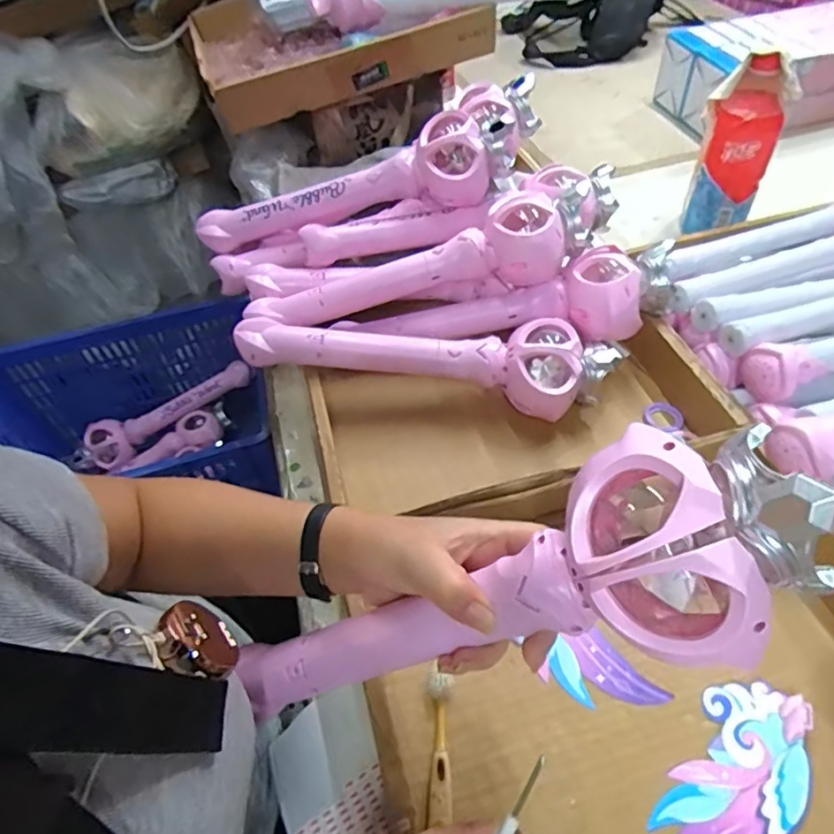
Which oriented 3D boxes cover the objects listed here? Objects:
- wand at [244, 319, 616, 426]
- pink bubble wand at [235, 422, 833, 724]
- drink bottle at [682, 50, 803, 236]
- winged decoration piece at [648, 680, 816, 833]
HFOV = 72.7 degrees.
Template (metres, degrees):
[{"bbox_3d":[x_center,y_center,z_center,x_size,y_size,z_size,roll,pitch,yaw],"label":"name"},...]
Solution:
[{"bbox_3d":[0.012,-0.066,0.573,0.364,0.074,0.087,5,50,10],"label":"wand"},{"bbox_3d":[0.029,0.105,0.298,0.331,0.056,0.087,-32,42,29],"label":"pink bubble wand"},{"bbox_3d":[0.396,-0.331,0.710,0.087,0.199,0.072,18,54,20],"label":"drink bottle"},{"bbox_3d":[0.204,0.247,0.365,0.071,0.009,0.167,29,58,27],"label":"winged decoration piece"}]

